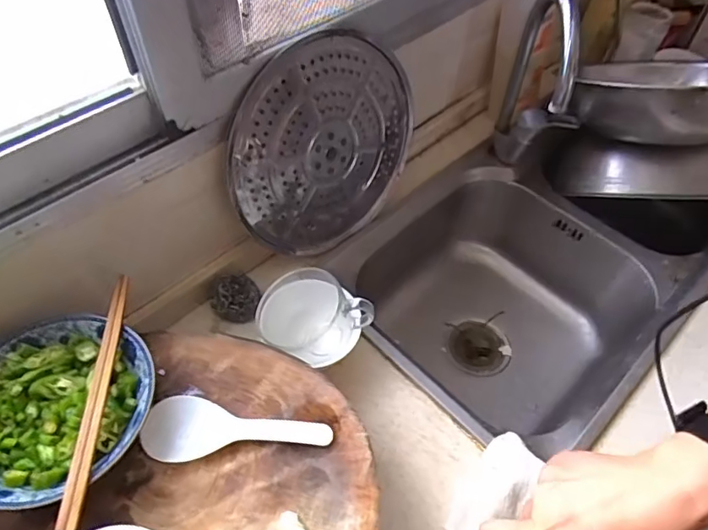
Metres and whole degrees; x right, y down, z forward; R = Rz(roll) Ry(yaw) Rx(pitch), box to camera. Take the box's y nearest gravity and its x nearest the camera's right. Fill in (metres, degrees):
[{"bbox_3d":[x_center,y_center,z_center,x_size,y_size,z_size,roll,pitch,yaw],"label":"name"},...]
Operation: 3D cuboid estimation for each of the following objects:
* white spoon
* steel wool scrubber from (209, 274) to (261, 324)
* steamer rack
[{"bbox_3d":[-0.108,0.160,0.480,0.168,0.015,0.060,8,54,3],"label":"white spoon"},{"bbox_3d":[-0.149,0.042,0.662,0.059,0.034,0.051,14,54,7],"label":"steel wool scrubber"},{"bbox_3d":[-0.035,-0.151,0.655,0.021,0.267,0.279,34,85,39],"label":"steamer rack"}]

